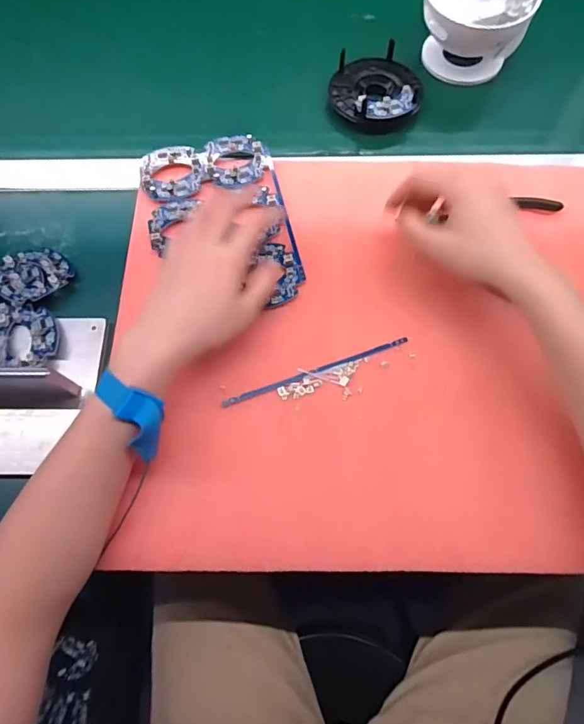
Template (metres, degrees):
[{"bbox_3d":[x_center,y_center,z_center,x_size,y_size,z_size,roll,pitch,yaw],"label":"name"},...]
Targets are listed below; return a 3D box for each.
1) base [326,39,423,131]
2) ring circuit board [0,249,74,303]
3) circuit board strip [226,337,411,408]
[{"bbox_3d":[0.093,-0.305,0.501,0.097,0.031,0.097,-4,70,1],"label":"base"},{"bbox_3d":[-0.245,-0.084,0.423,0.064,0.006,0.062,-30,65,-26],"label":"ring circuit board"},{"bbox_3d":[0.021,0.008,0.385,0.167,0.004,0.006,-19,70,-5],"label":"circuit board strip"}]

